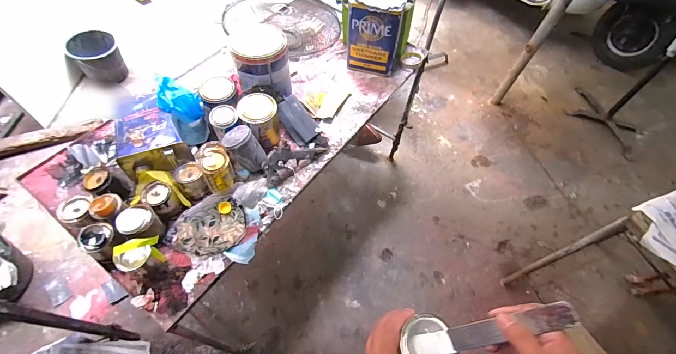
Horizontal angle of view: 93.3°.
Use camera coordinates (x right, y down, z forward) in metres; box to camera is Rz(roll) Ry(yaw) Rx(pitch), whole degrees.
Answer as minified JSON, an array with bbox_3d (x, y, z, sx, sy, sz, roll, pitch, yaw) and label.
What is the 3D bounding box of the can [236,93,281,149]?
[{"bbox_3d":[-0.220,-0.156,0.908,0.103,0.120,0.098,2,61,-4],"label":"can"}]

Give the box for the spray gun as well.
[{"bbox_3d":[-0.120,-0.058,0.896,0.207,0.094,0.047,-38,67,-24],"label":"spray gun"}]

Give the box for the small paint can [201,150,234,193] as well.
[{"bbox_3d":[-0.304,-0.016,0.809,0.074,0.086,0.074,-23,65,-17],"label":"small paint can"}]

